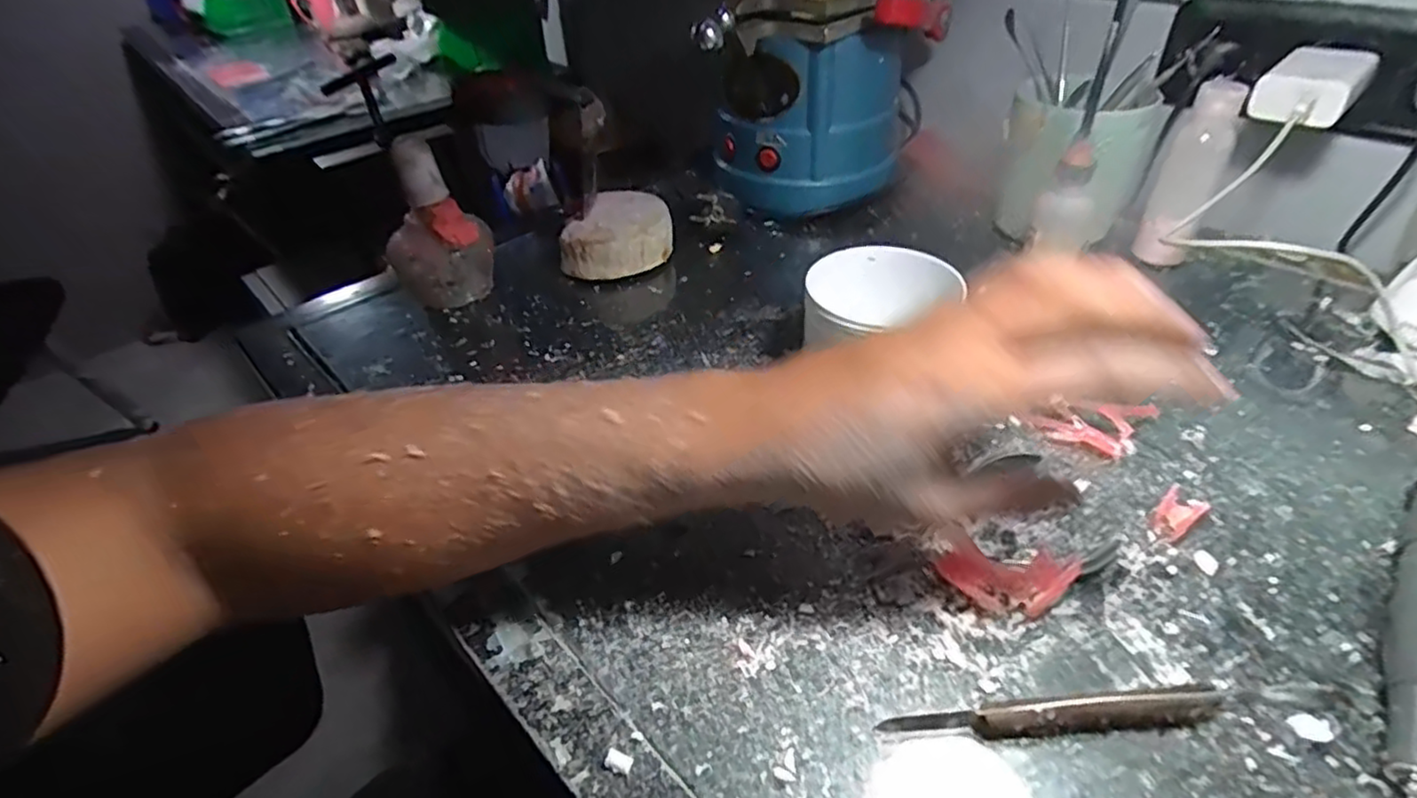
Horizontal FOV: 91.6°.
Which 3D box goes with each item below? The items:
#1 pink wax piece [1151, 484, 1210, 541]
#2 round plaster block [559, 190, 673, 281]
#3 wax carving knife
[{"bbox_3d":[0.229,0.056,0.336,0.034,0.008,0.017,-33,47,-30],"label":"pink wax piece"},{"bbox_3d":[-0.068,-0.132,0.566,0.076,0.044,0.090,14,43,20],"label":"round plaster block"},{"bbox_3d":[0.132,0.122,0.263,0.128,0.012,0.011,-5,40,-1],"label":"wax carving knife"}]

